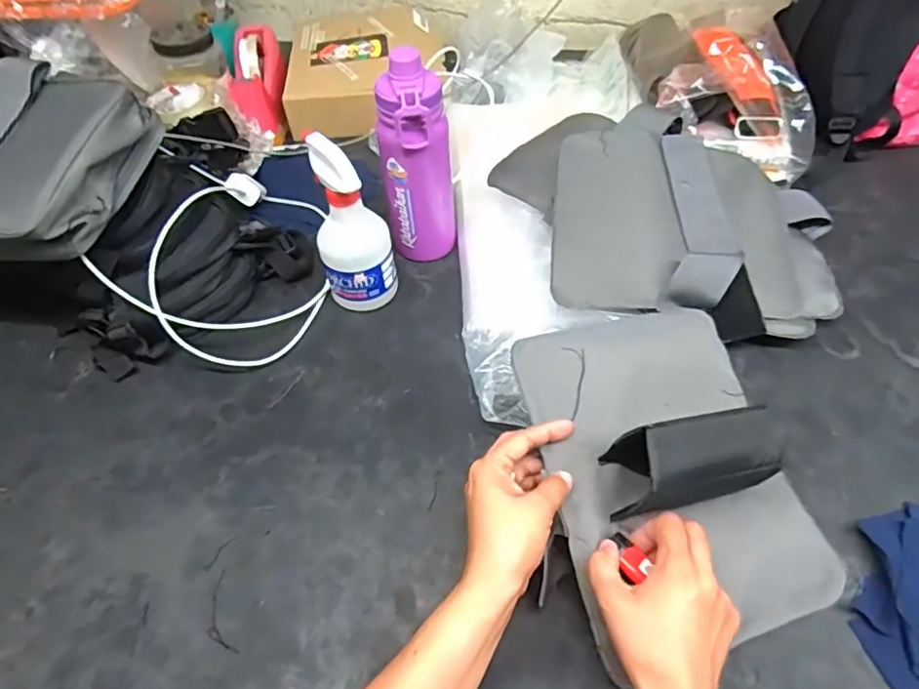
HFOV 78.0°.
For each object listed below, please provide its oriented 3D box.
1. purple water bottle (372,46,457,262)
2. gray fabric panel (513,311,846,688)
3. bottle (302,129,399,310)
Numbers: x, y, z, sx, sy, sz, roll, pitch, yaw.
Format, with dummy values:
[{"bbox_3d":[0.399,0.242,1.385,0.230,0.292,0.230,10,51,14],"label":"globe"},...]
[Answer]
[{"bbox_3d":[-0.049,-0.198,0.635,0.066,0.223,0.065,22,56,20],"label":"purple water bottle"},{"bbox_3d":[0.173,0.090,0.460,0.214,0.136,0.246,-15,52,-8],"label":"gray fabric panel"},{"bbox_3d":[-0.116,-0.122,0.610,0.076,0.189,0.067,-15,52,-8],"label":"bottle"}]

